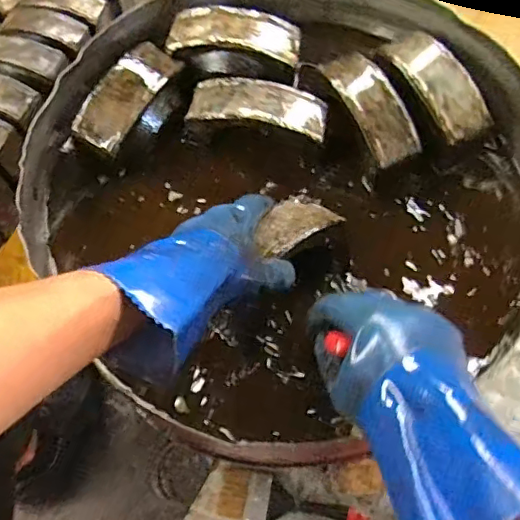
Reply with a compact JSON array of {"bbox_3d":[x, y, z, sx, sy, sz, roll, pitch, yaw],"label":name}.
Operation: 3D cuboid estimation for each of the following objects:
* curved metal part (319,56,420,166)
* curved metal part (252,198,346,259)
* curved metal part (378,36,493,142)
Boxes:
[{"bbox_3d":[0.126,-0.182,0.640,0.057,0.025,0.157,-20,66,-8],"label":"curved metal part"},{"bbox_3d":[0.033,-0.039,0.565,0.097,0.011,0.055,-30,59,-32],"label":"curved metal part"},{"bbox_3d":[0.204,-0.208,0.646,0.064,0.034,0.153,-22,67,-9],"label":"curved metal part"}]

